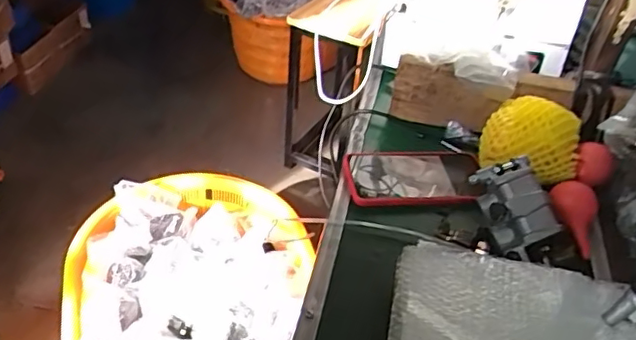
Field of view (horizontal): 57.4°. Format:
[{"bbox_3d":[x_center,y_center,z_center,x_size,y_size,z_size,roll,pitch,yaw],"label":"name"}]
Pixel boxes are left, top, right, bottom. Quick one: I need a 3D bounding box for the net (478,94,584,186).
[{"bbox_3d":[0.234,-0.036,0.643,0.094,0.062,0.099,2,41,-2],"label":"net"}]

